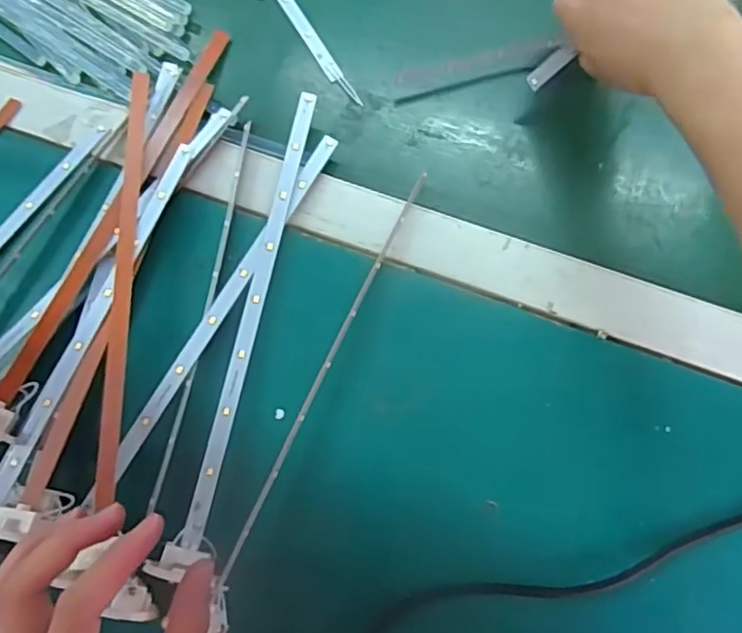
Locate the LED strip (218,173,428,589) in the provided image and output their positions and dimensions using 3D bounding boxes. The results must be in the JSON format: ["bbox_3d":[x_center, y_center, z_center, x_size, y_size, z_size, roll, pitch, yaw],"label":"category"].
[{"bbox_3d":[-0.024,0.027,0.361,0.007,0.014,0.257,24,79,6],"label":"LED strip"}]

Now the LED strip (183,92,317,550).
[{"bbox_3d":[-0.068,-0.008,0.364,0.011,0.011,0.271,11,78,4],"label":"LED strip"}]

